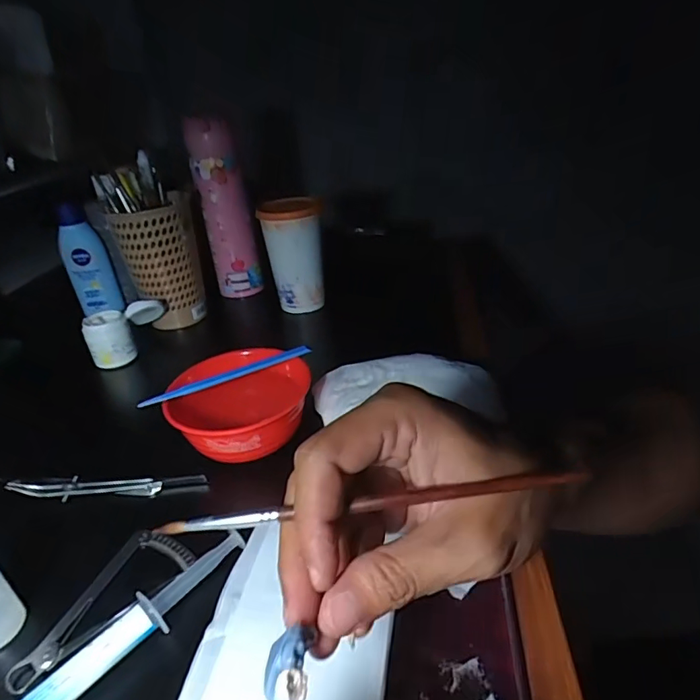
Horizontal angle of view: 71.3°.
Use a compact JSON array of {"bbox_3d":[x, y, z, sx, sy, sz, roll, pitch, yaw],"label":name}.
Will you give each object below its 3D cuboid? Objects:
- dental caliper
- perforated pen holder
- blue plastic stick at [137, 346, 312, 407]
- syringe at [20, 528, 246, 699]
[{"bbox_3d":[-0.136,0.145,0.276,0.052,0.011,0.100,7,32,21],"label":"dental caliper"},{"bbox_3d":[-0.217,-0.101,0.574,0.086,0.138,0.081,-15,31,-16],"label":"perforated pen holder"},{"bbox_3d":[-0.095,0.019,0.384,0.134,0.008,0.010,-17,32,-20],"label":"blue plastic stick"},{"bbox_3d":[-0.120,0.151,0.253,0.021,0.015,0.153,22,39,39],"label":"syringe"}]

